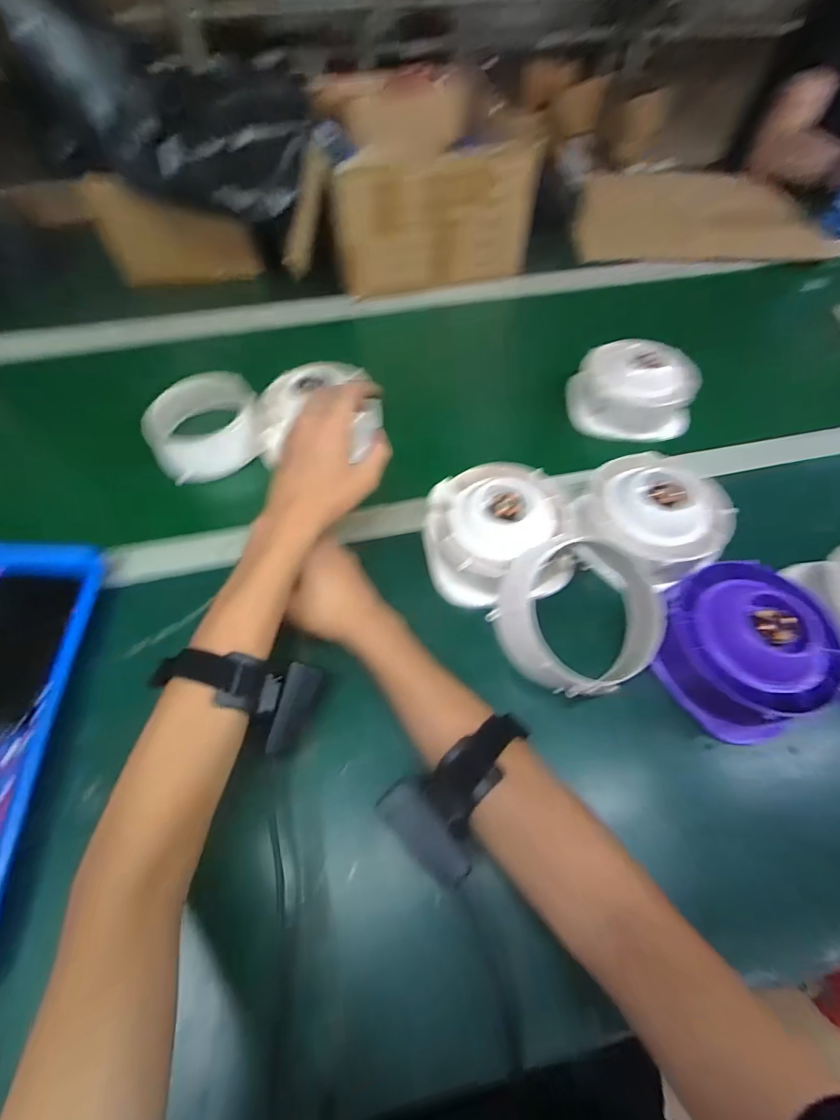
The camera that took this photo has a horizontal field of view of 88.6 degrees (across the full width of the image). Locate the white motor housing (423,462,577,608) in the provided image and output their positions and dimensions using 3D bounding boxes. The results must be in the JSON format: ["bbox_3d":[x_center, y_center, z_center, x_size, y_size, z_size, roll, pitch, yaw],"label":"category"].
[{"bbox_3d":[0.080,-0.028,0.420,0.141,0.065,0.131,-10,61,-6],"label":"white motor housing"}]

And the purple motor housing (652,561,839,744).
[{"bbox_3d":[0.268,0.068,0.356,0.127,0.064,0.129,-30,64,-16],"label":"purple motor housing"}]

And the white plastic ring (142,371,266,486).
[{"bbox_3d":[-0.264,-0.165,0.530,0.129,0.059,0.129,0,60,0],"label":"white plastic ring"}]

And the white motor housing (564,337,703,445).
[{"bbox_3d":[0.278,-0.223,0.562,0.142,0.075,0.142,0,60,0],"label":"white motor housing"}]

